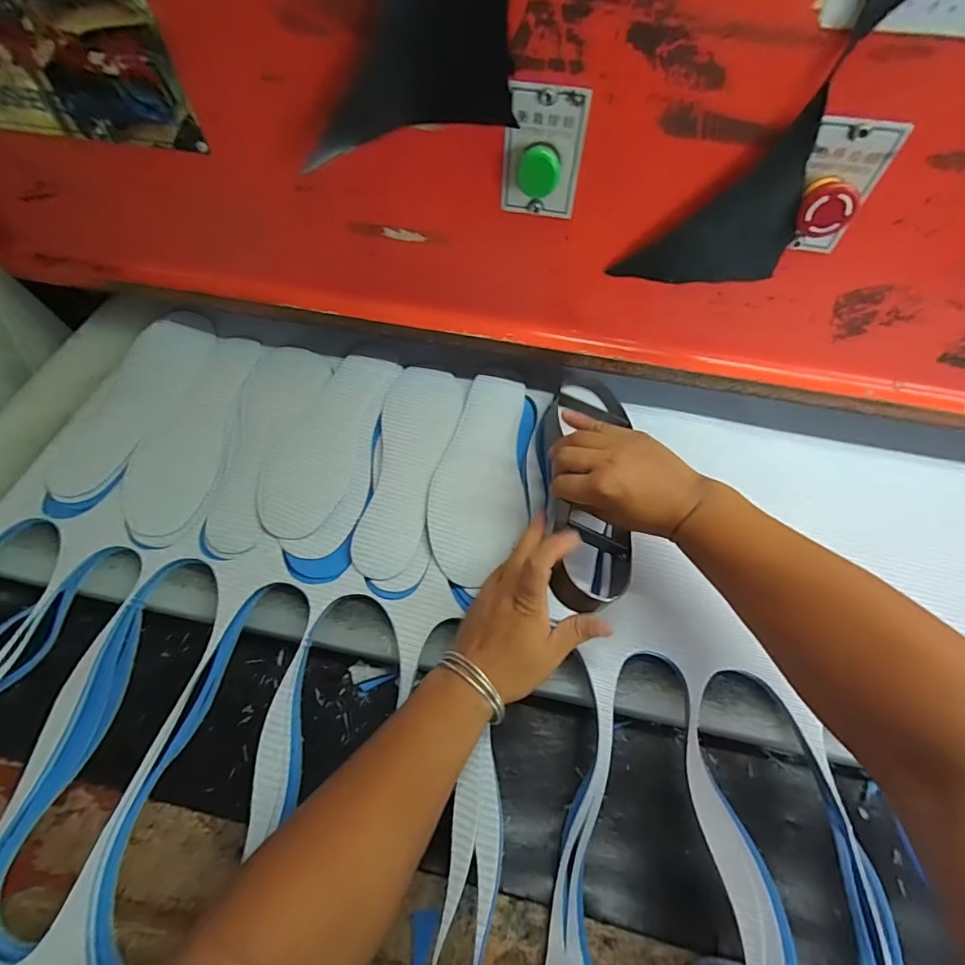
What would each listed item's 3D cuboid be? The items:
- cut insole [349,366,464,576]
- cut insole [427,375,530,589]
[{"bbox_3d":[-0.076,-0.023,0.508,0.083,0.007,0.254,5,63,5],"label":"cut insole"},{"bbox_3d":[-0.003,-0.013,0.506,0.098,0.006,0.241,5,66,-8],"label":"cut insole"}]

